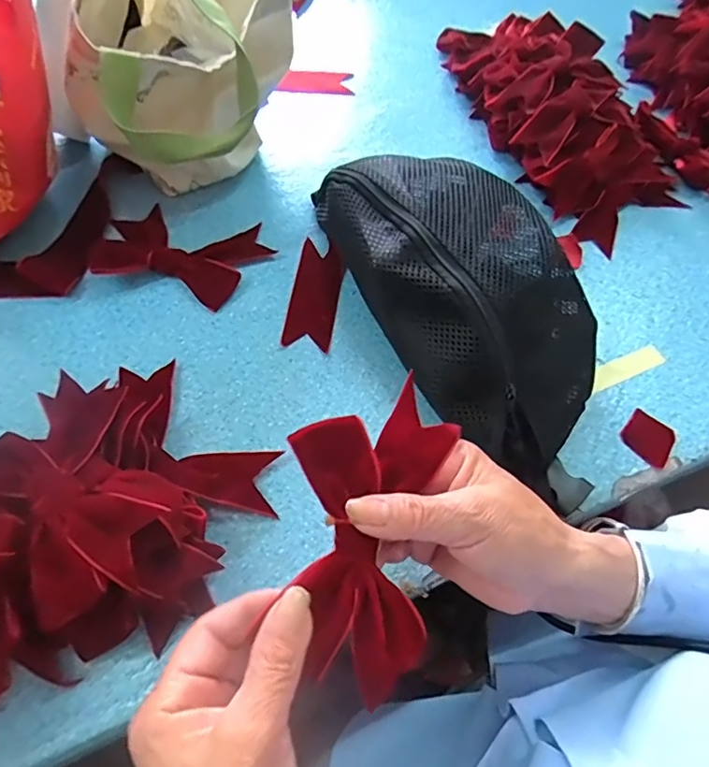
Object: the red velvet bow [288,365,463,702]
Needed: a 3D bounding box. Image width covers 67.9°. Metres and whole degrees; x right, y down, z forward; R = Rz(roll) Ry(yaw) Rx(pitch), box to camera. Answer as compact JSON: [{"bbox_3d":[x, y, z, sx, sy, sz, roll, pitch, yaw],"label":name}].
[{"bbox_3d":[0.008,0.071,0.251,0.074,0.025,0.138,5,76,0],"label":"red velvet bow"}]

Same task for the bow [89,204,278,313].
[{"bbox_3d":[-0.144,-0.113,0.441,0.132,0.021,0.092,13,61,5],"label":"bow"}]

